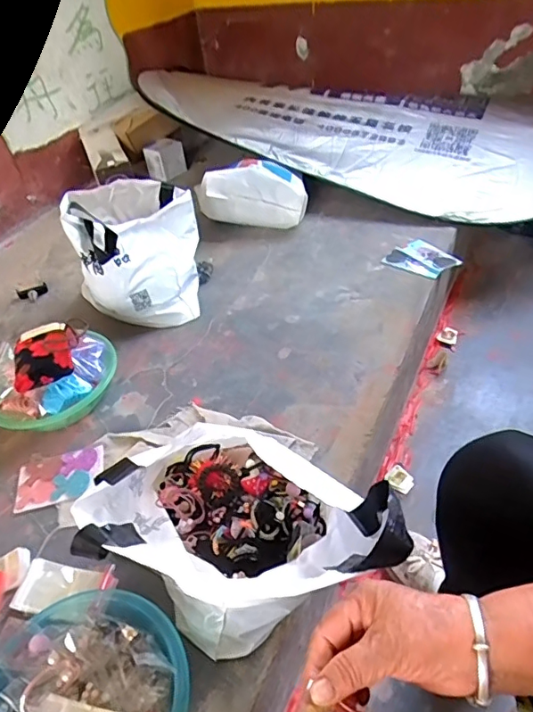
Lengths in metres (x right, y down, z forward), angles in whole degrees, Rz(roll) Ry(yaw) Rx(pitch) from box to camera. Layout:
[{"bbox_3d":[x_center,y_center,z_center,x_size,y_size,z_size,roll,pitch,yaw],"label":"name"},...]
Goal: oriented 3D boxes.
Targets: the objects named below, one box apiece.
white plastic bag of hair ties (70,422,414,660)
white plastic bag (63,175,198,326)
[{"bbox_3d":[-0.012,0.206,0.594,0.320,0.247,0.211,9,45,17],"label":"white plastic bag of hair ties"},{"bbox_3d":[-0.269,-0.249,1.125,0.213,0.248,0.308,-4,42,4],"label":"white plastic bag"}]

